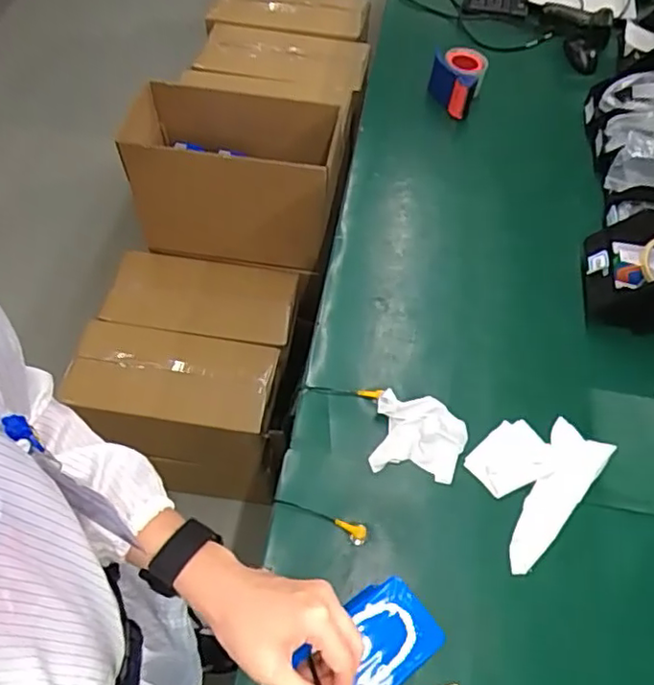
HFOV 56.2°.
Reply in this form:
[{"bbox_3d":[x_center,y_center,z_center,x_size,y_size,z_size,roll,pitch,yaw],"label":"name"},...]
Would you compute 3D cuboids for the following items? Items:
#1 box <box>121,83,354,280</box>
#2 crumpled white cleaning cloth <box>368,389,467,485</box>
[{"bbox_3d":[-0.212,-0.370,1.372,0.458,0.275,0.232,10,57,5],"label":"box"},{"bbox_3d":[0.122,0.123,0.807,0.116,0.017,0.107,11,57,4],"label":"crumpled white cleaning cloth"}]

